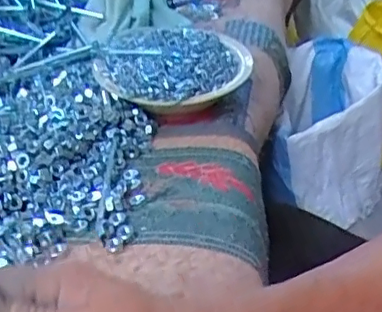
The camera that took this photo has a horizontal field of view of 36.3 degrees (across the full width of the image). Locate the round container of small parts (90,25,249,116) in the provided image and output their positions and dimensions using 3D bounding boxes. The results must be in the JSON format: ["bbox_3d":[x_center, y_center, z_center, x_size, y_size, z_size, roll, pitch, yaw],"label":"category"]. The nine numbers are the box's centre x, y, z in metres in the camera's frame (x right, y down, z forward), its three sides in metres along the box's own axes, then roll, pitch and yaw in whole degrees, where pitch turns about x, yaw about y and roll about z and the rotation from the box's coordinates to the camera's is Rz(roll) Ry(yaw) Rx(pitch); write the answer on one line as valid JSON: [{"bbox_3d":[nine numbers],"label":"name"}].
[{"bbox_3d":[-0.020,-0.100,0.673,0.171,0.050,0.161,0,33,0],"label":"round container of small parts"}]

